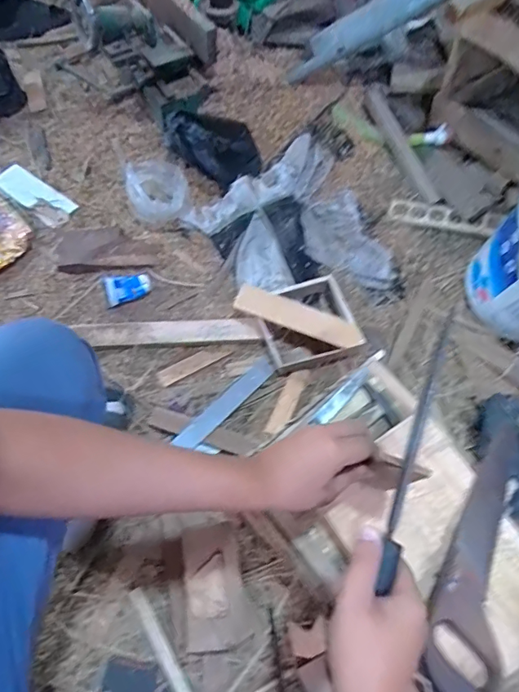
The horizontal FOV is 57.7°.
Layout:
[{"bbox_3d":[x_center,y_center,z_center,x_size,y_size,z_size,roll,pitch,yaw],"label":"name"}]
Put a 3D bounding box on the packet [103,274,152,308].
[{"bbox_3d":[-0.285,-0.127,1.019,0.097,0.016,0.065,-9,62,-8],"label":"packet"}]

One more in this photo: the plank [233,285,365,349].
[{"bbox_3d":[0.076,-0.057,0.941,0.260,0.014,0.053,20,82,9],"label":"plank"}]

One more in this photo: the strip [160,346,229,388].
[{"bbox_3d":[-0.136,0.036,0.985,0.157,0.005,0.034,-27,66,-16],"label":"strip"}]

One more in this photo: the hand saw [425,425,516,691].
[{"bbox_3d":[0.263,0.247,0.563,0.087,0.029,0.320,21,63,9],"label":"hand saw"}]

